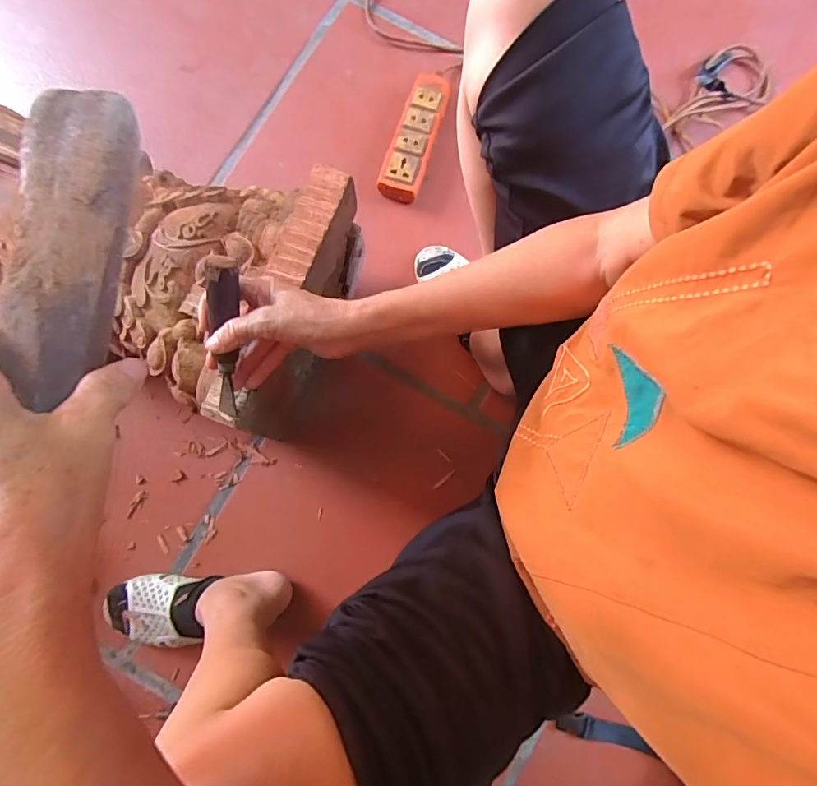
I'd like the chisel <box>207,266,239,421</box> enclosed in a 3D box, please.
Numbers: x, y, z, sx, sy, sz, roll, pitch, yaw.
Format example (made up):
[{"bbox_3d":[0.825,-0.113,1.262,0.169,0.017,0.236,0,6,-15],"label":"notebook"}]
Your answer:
[{"bbox_3d":[-0.162,-0.041,0.419,0.024,0.144,0.015,12,35,1],"label":"chisel"}]

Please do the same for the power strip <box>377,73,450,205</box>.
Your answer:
[{"bbox_3d":[0.012,-0.392,0.727,0.059,0.047,0.198,19,80,2],"label":"power strip"}]

